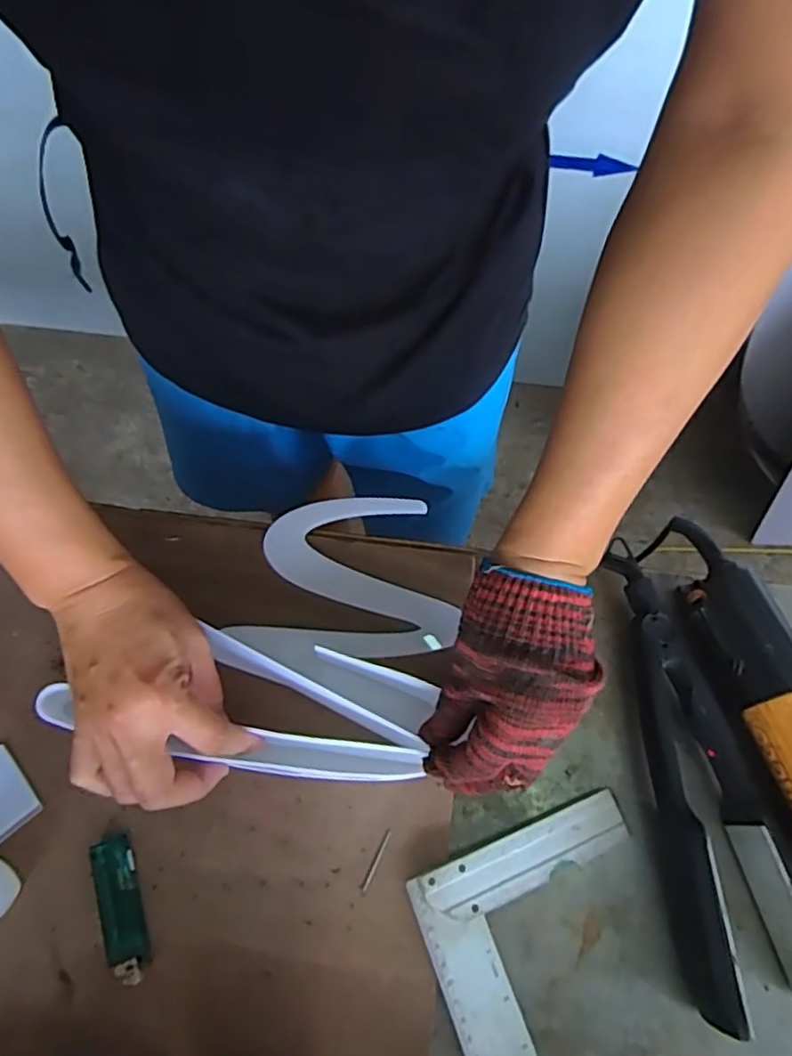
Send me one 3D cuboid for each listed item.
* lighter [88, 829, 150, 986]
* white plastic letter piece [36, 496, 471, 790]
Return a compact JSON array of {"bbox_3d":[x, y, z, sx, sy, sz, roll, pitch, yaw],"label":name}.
[{"bbox_3d":[-0.170,0.233,0.397,0.026,0.015,0.080,-17,66,-9],"label":"lighter"},{"bbox_3d":[-0.085,0.057,0.463,0.245,0.041,0.214,12,67,3],"label":"white plastic letter piece"}]

